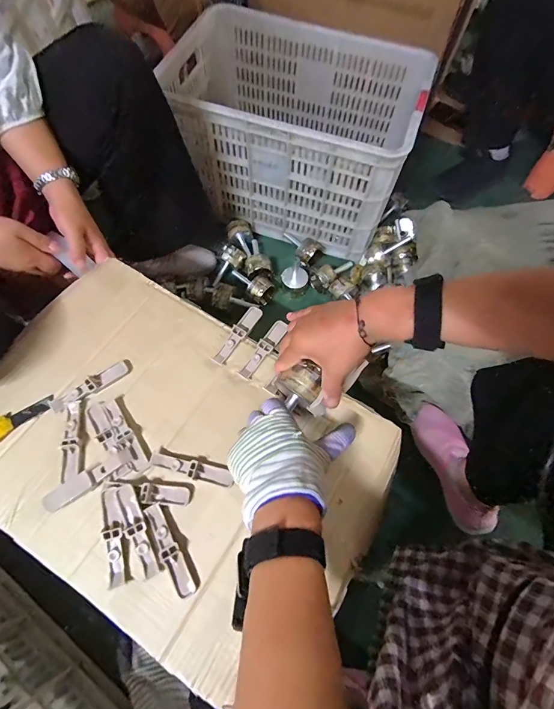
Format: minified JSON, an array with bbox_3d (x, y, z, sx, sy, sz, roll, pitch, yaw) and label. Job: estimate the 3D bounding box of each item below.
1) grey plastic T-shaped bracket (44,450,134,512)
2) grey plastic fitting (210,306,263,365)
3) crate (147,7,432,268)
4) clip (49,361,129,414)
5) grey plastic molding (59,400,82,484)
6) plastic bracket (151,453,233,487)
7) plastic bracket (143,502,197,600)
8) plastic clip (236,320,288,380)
[{"bbox_3d":[-0.215,0.141,0.404,0.098,0.011,0.024,-35,72,-15],"label":"grey plastic T-shaped bracket"},{"bbox_3d":[-0.055,-0.027,0.490,0.021,0.012,0.096,32,69,11],"label":"grey plastic fitting"},{"bbox_3d":[0.027,-0.525,0.852,0.559,0.287,0.382,23,68,8],"label":"crate"},{"bbox_3d":[-0.240,0.041,0.452,0.099,0.009,0.022,-33,71,-15],"label":"clip"},{"bbox_3d":[-0.249,0.102,0.427,0.019,0.006,0.096,-9,67,-6],"label":"grey plastic molding"},{"bbox_3d":[-0.101,0.136,0.419,0.097,0.008,0.018,15,67,5],"label":"plastic bracket"},{"bbox_3d":[-0.117,0.211,0.382,0.020,0.006,0.099,-27,70,-13],"label":"plastic bracket"},{"bbox_3d":[-0.018,-0.007,0.483,0.021,0.012,0.096,33,70,12],"label":"plastic clip"}]

